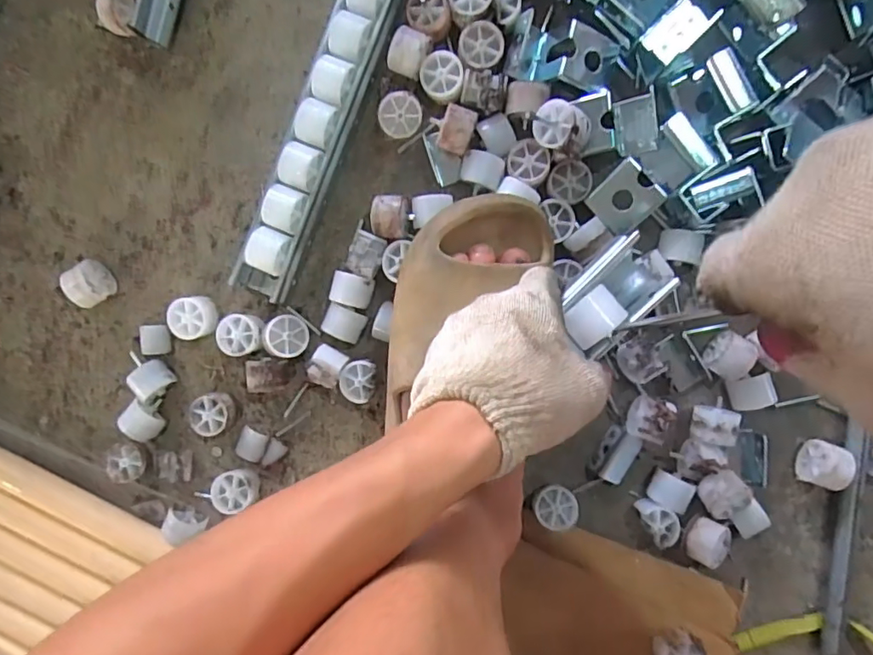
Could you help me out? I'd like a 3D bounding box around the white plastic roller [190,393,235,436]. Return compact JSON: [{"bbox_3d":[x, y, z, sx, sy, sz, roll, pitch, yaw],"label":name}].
[{"bbox_3d":[-0.188,0.073,0.477,0.033,0.029,0.034,0,91,3],"label":"white plastic roller"}]

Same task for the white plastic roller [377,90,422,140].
[{"bbox_3d":[-0.028,-0.173,0.455,0.034,0.022,0.034,-4,106,6],"label":"white plastic roller"}]

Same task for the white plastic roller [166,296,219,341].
[{"bbox_3d":[-0.206,-0.008,0.474,0.037,0.026,0.035,0,91,3],"label":"white plastic roller"}]

